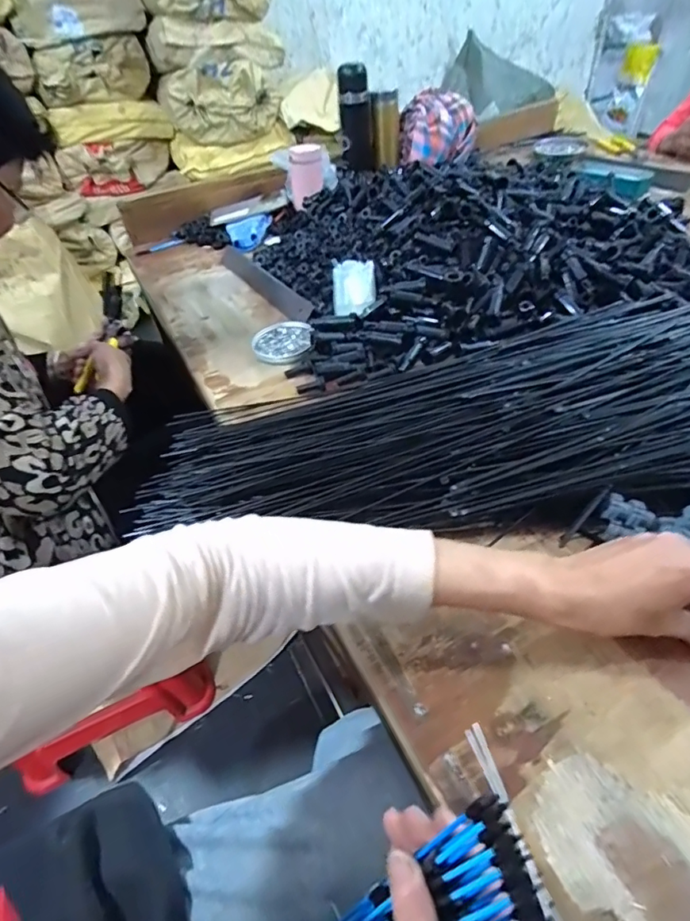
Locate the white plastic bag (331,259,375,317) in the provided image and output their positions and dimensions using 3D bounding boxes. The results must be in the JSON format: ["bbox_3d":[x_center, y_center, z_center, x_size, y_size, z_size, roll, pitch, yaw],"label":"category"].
[{"bbox_3d":[0.013,-0.261,0.737,0.062,0.017,0.154,-5,45,2],"label":"white plastic bag"}]

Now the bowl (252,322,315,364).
[{"bbox_3d":[-0.090,-0.169,0.709,0.087,0.014,0.092,-3,45,3],"label":"bowl"}]

